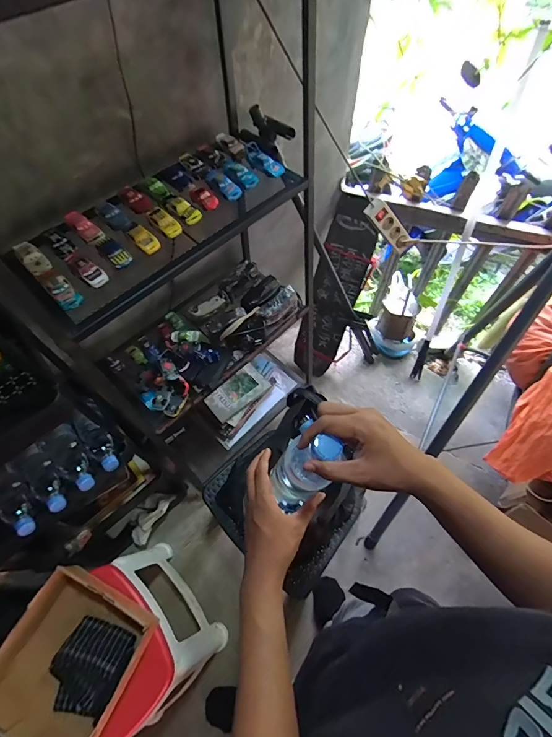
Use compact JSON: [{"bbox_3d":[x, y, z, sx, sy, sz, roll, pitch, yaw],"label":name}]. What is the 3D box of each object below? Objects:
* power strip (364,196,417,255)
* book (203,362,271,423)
[{"bbox_3d":[0.343,-0.420,1.042,0.058,0.211,0.028,-25,51,38],"label":"power strip"},{"bbox_3d":[-0.145,0.087,1.314,0.230,0.025,0.132,-36,66,-18],"label":"book"}]

